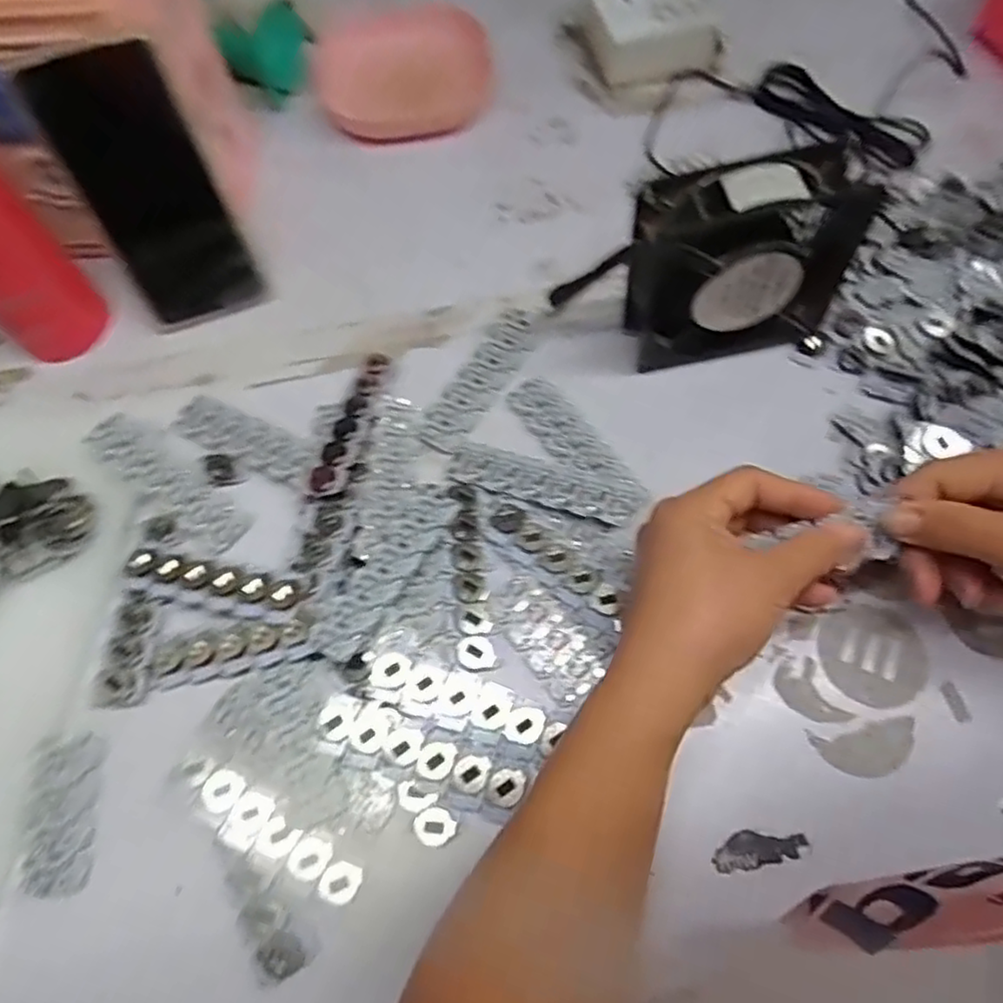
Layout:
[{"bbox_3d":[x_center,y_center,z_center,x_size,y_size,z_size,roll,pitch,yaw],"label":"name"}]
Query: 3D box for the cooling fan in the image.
[{"bbox_3d":[0.135,-0.133,0.402,0.125,0.119,0.045,-11,64,-3],"label":"cooling fan"}]

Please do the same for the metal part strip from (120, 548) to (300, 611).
[{"bbox_3d":[-0.162,0.042,0.385,0.102,0.007,0.017,12,65,8],"label":"metal part strip"}]

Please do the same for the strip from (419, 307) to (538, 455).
[{"bbox_3d":[-0.012,-0.080,0.447,0.031,0.005,0.116,25,68,14],"label":"strip"}]

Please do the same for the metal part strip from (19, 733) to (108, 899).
[{"bbox_3d":[-0.217,0.154,0.345,0.031,0.009,0.072,-7,64,-1],"label":"metal part strip"}]

